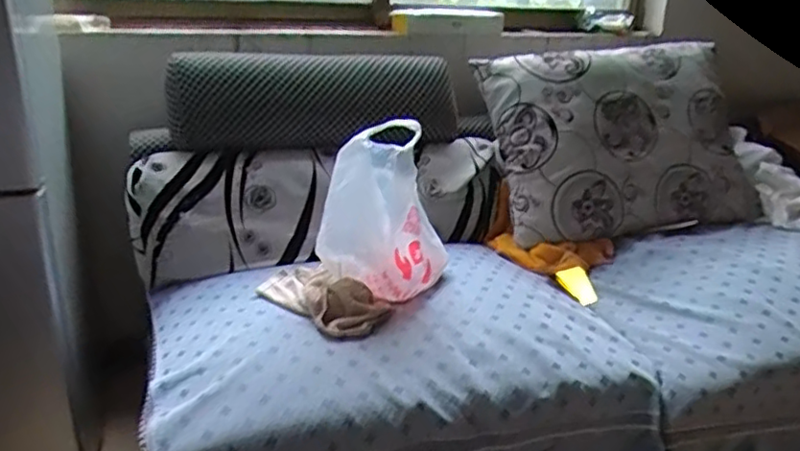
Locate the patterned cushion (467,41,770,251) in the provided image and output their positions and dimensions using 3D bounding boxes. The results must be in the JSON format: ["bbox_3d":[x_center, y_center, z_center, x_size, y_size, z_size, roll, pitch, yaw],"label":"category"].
[{"bbox_3d":[0.590,-0.234,1.699,0.718,0.522,0.150,-4,-7,-13],"label":"patterned cushion"}]

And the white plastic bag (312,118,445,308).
[{"bbox_3d":[-0.032,-0.016,1.280,0.243,0.339,0.201,3,19,5],"label":"white plastic bag"}]

